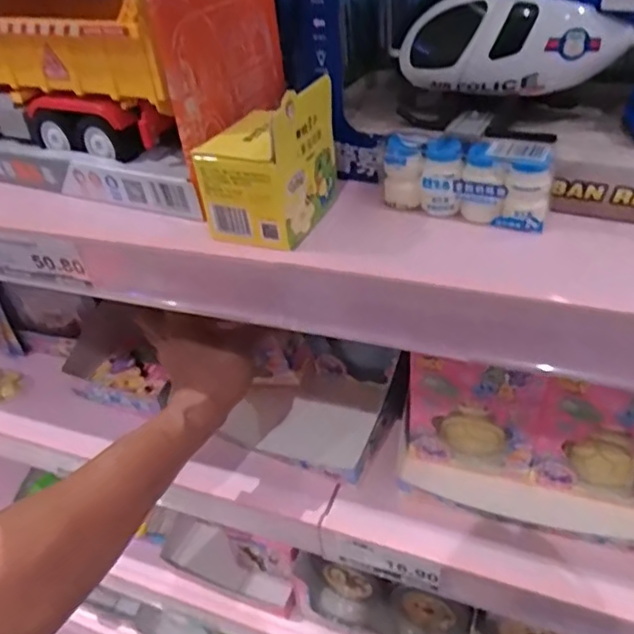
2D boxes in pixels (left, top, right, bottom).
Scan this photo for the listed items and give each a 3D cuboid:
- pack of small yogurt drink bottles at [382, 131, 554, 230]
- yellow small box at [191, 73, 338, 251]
[{"bbox_3d":[0.092,-0.086,0.380,0.102,0.046,0.020,13,42,24],"label":"pack of small yogurt drink bottles"},{"bbox_3d":[-0.032,-0.101,0.387,0.063,0.085,0.077,14,42,25],"label":"yellow small box"}]

